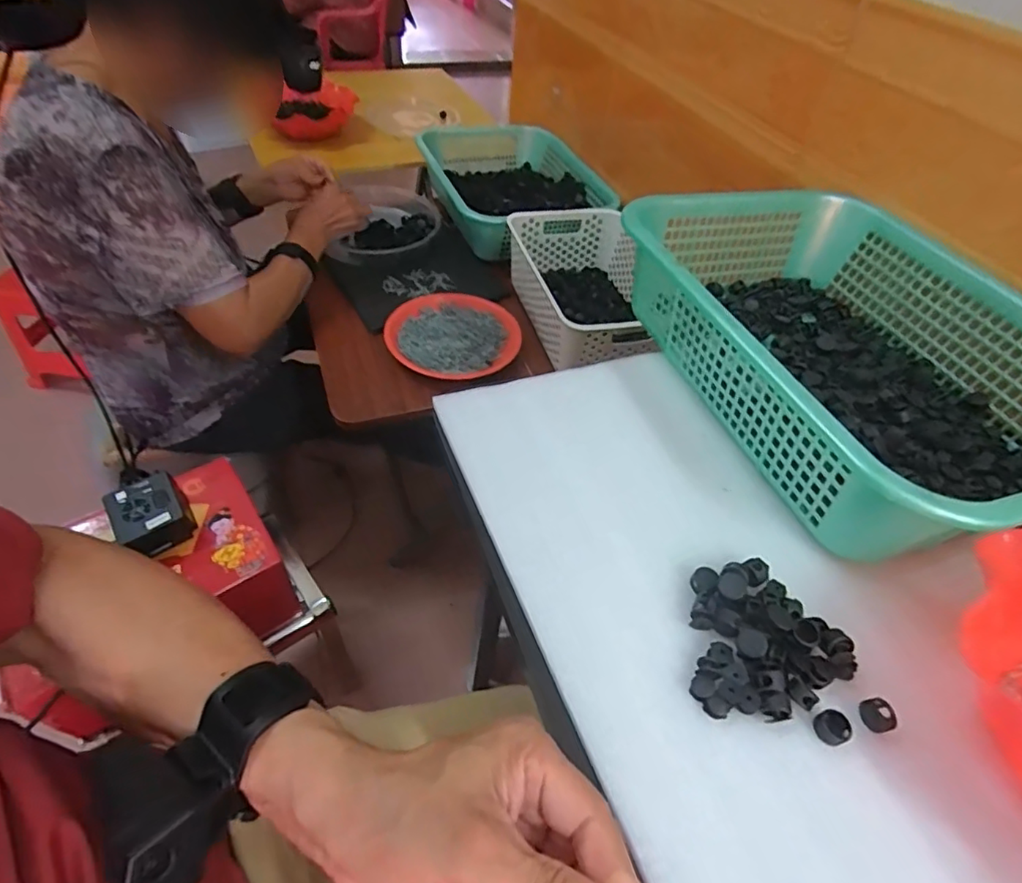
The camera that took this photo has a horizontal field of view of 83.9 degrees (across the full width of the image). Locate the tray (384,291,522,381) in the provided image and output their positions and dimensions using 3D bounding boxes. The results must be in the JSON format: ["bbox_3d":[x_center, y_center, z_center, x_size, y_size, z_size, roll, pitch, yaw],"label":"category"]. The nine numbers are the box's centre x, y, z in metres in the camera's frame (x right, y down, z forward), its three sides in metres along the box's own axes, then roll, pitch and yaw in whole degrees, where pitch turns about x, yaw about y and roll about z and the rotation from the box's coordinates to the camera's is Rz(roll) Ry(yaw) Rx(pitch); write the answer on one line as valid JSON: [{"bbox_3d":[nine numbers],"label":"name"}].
[{"bbox_3d":[-0.087,-0.166,0.856,0.191,0.034,0.183,3,48,-3],"label":"tray"}]

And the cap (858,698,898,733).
[{"bbox_3d":[0.206,0.153,0.318,0.014,0.011,0.017,-9,50,-14],"label":"cap"}]

